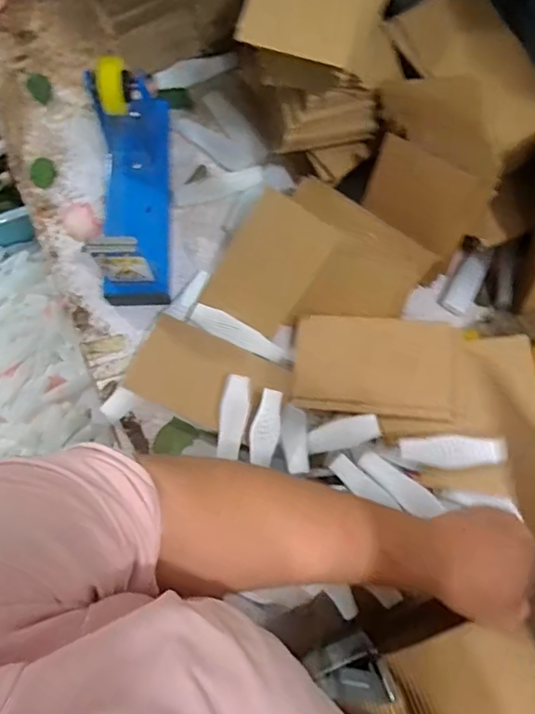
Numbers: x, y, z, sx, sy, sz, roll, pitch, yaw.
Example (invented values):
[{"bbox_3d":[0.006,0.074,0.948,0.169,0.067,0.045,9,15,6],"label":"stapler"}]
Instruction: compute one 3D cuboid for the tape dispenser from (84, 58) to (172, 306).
[{"bbox_3d":[-0.130,-0.171,0.509,0.067,0.132,0.225,-1,80,-1],"label":"tape dispenser"}]

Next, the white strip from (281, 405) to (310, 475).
[{"bbox_3d":[0.025,0.075,0.495,0.024,0.012,0.060,-3,80,-1],"label":"white strip"}]

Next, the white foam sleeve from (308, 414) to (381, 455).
[{"bbox_3d":[0.070,0.071,0.509,0.066,0.014,0.026,-14,81,-3],"label":"white foam sleeve"}]

